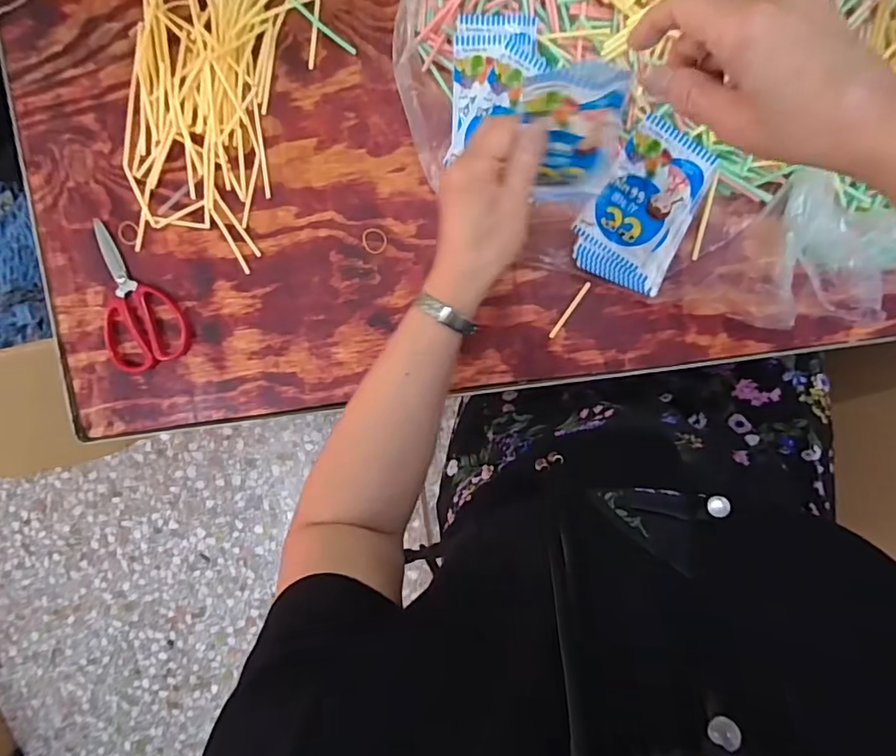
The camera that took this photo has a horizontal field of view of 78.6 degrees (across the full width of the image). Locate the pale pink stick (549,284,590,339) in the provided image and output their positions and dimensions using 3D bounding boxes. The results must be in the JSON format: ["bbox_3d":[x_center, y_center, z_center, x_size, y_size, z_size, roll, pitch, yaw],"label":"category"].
[{"bbox_3d":[0.105,-0.058,0.475,0.005,0.004,0.056,35,98,2],"label":"pale pink stick"}]

